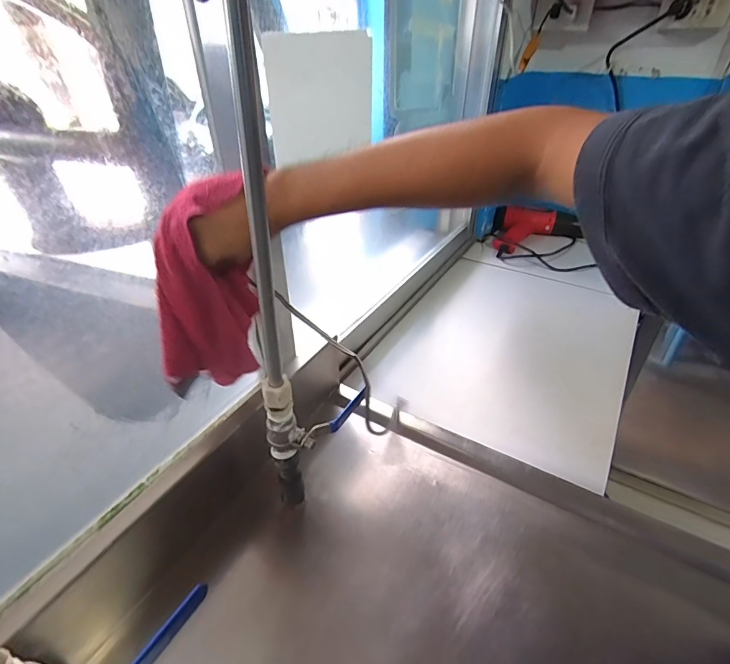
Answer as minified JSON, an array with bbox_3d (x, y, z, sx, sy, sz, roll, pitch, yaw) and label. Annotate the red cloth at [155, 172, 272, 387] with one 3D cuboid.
[{"bbox_3d":[-0.161,-0.037,0.443,0.071,0.256,0.105,22,42,16],"label":"red cloth"}]

